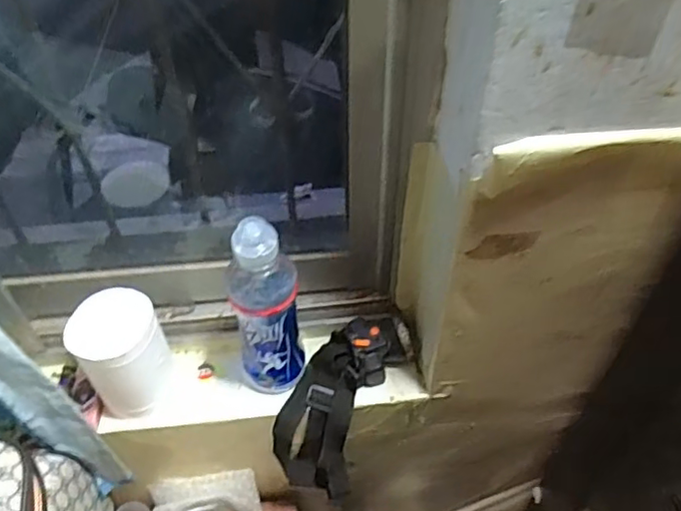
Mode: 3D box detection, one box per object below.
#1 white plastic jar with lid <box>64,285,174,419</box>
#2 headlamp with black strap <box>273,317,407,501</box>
[{"bbox_3d":[-0.222,0.103,0.621,0.074,0.129,0.078,0,48,0],"label":"white plastic jar with lid"},{"bbox_3d":[-0.009,0.174,0.679,0.085,0.236,0.092,30,18,24],"label":"headlamp with black strap"}]

